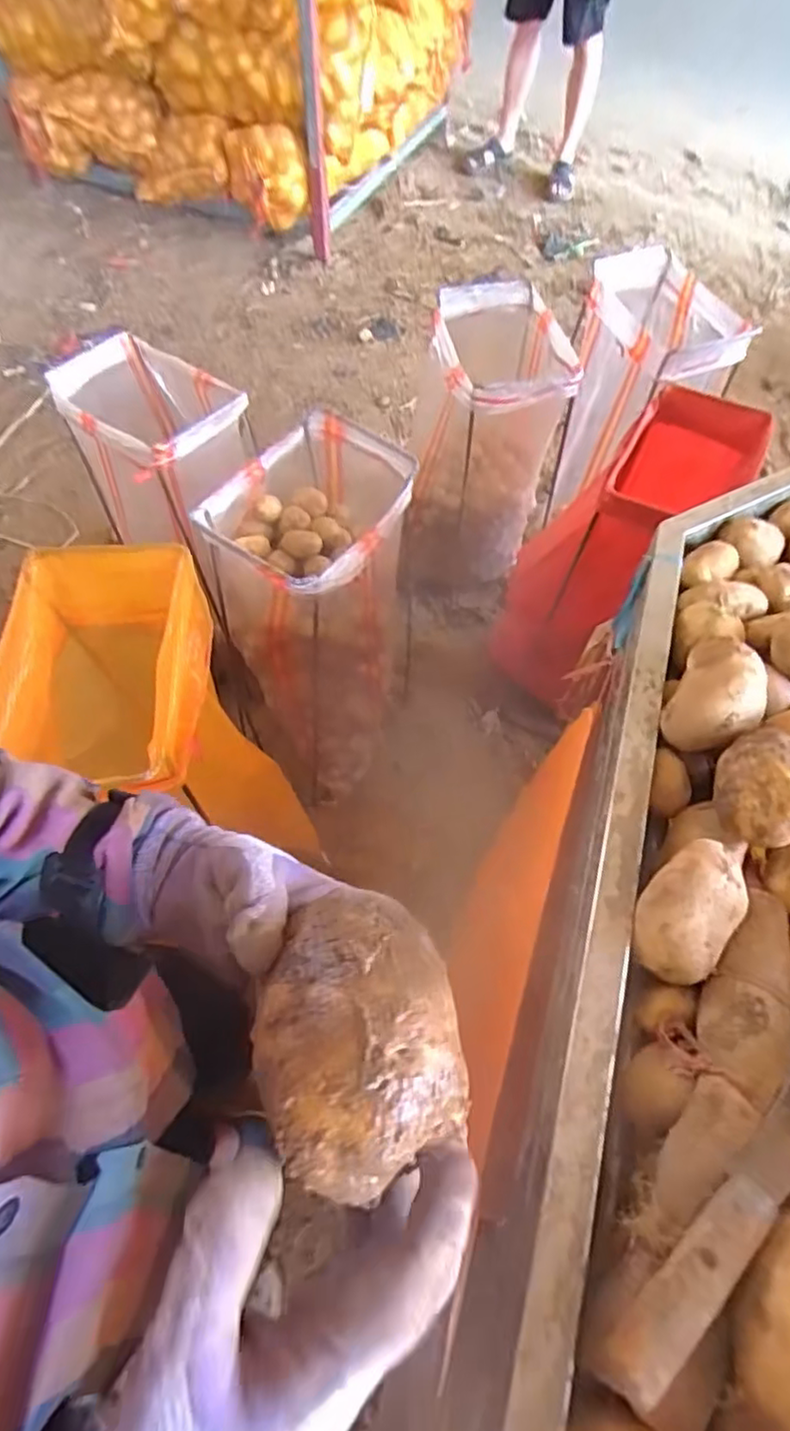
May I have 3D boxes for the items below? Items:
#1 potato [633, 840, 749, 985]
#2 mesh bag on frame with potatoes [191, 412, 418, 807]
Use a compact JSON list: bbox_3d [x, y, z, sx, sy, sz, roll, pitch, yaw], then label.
[{"bbox_3d":[0.182,0.119,0.404,0.052,0.047,0.088,42,82,-15],"label":"potato"},{"bbox_3d":[-0.124,-0.148,1.077,0.237,0.580,0.283,17,62,8],"label":"mesh bag on frame with potatoes"}]

